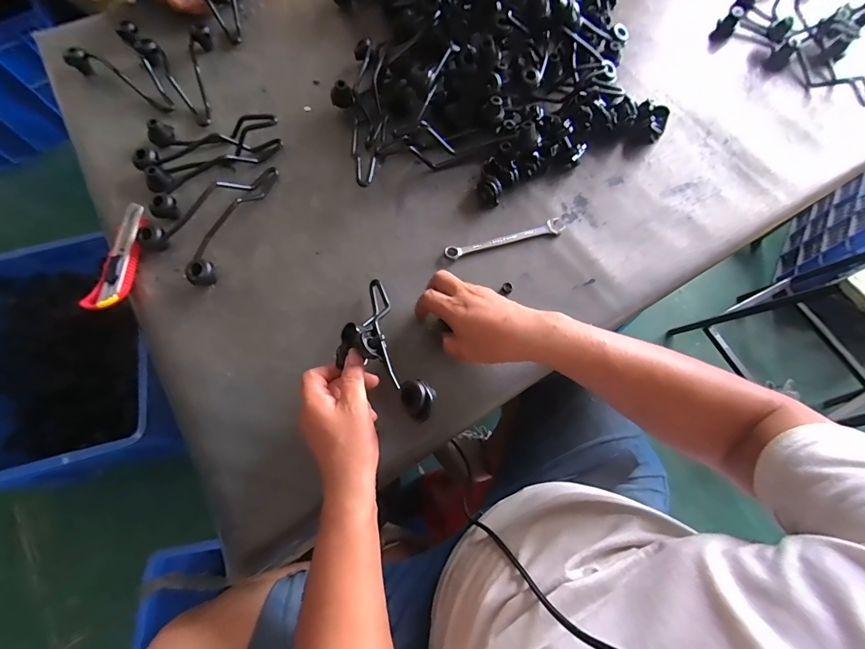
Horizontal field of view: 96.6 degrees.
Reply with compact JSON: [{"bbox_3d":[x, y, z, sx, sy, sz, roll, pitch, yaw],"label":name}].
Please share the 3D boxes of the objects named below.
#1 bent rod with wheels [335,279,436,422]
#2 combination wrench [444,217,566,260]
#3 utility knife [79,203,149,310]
[{"bbox_3d":[-0.061,0.021,0.406,0.080,0.038,0.193,-29,52,-9],"label":"bent rod with wheels"},{"bbox_3d":[0.097,-0.113,0.519,0.167,0.007,0.024,-17,71,-6],"label":"combination wrench"},{"bbox_3d":[-0.395,-0.089,0.491,0.036,0.015,0.148,6,70,2],"label":"utility knife"}]

